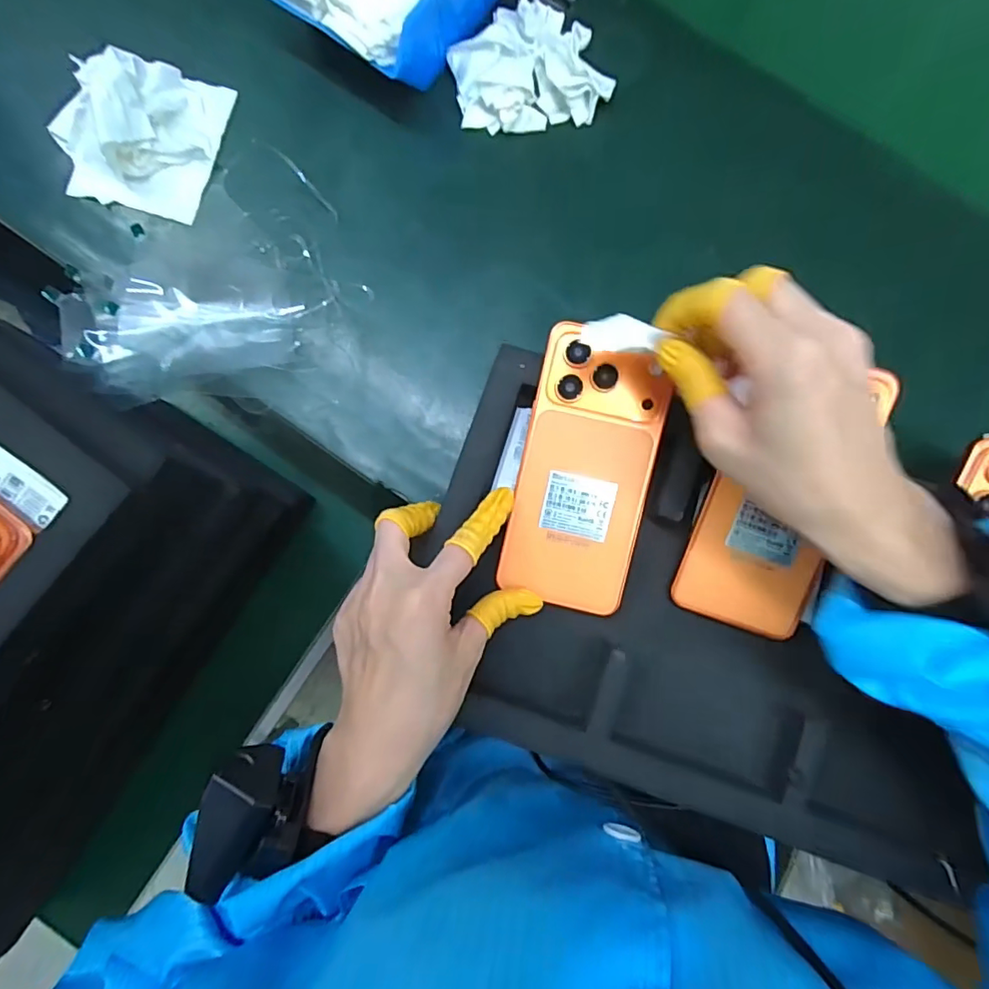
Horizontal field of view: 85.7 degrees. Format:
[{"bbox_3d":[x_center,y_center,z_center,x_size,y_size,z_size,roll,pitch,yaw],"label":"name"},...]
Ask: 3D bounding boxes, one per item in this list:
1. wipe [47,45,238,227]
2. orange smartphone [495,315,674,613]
[{"bbox_3d":[-0.247,-0.252,0.361,0.099,0.046,0.101,14,82,0],"label":"wipe"},{"bbox_3d":[0.053,-0.012,0.315,0.076,0.007,0.157,9,96,1],"label":"orange smartphone"}]

